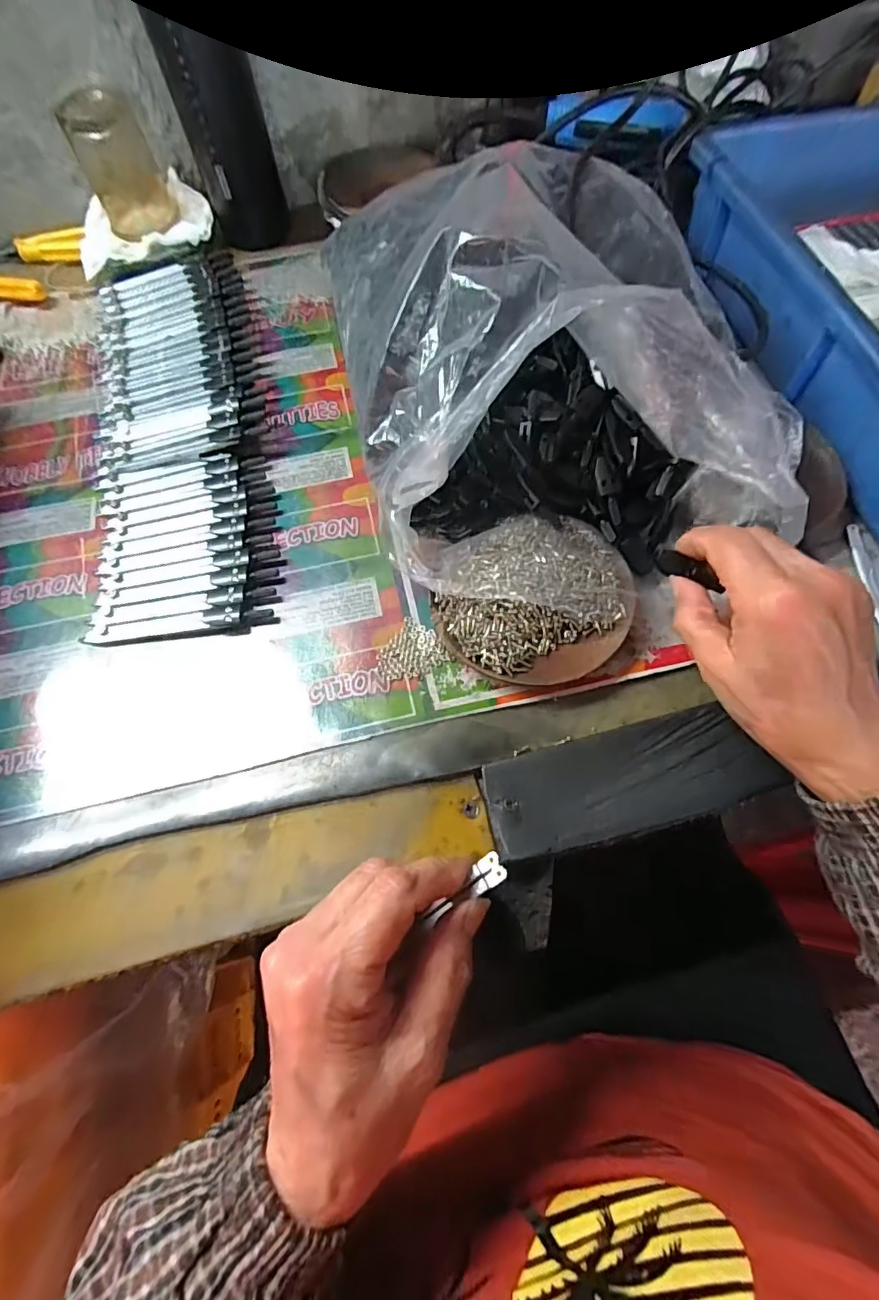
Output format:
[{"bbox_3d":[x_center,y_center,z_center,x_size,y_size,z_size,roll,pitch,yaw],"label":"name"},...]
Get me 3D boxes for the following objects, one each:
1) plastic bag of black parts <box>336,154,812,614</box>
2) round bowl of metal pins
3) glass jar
[{"bbox_3d":[0.055,-0.164,0.308,0.205,0.127,0.279,-7,65,-1],"label":"plastic bag of black parts"},{"bbox_3d":[0.057,-0.031,0.303,0.116,0.032,0.099,-32,68,-12],"label":"round bowl of metal pins"},{"bbox_3d":[-0.261,-0.397,0.432,0.059,0.083,0.059,-1,65,2],"label":"glass jar"}]

